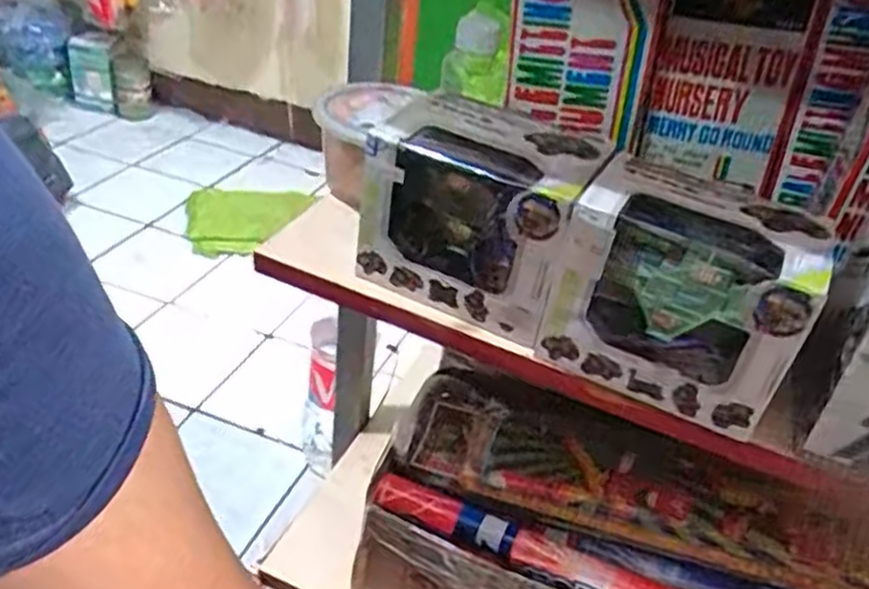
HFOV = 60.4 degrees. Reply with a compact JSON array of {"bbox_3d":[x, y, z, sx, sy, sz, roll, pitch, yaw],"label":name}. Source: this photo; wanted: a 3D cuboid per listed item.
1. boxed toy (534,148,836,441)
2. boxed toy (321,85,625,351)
[{"bbox_3d":[0.127,-0.003,0.386,0.114,0.097,0.078,21,35,19],"label":"boxed toy"},{"bbox_3d":[0.014,-0.053,0.424,0.141,0.104,0.073,20,35,19],"label":"boxed toy"}]

